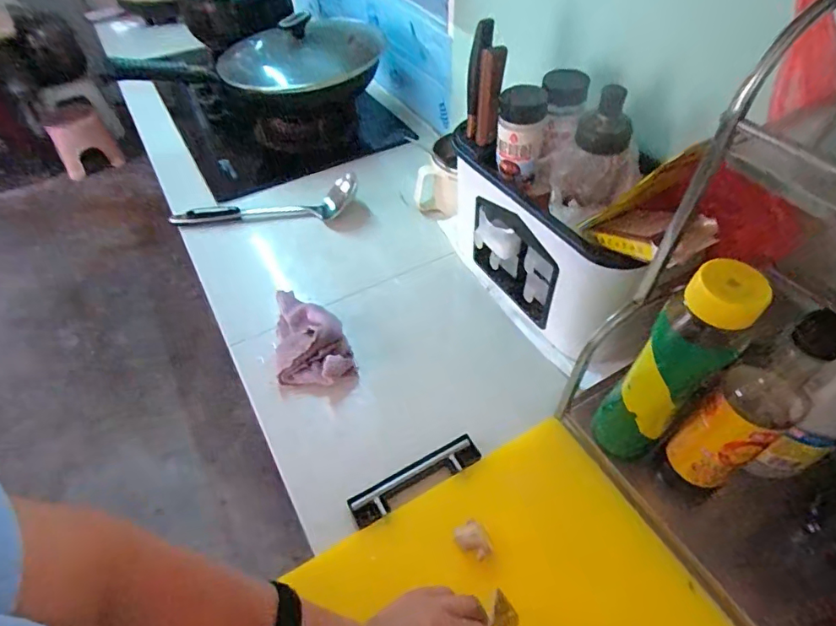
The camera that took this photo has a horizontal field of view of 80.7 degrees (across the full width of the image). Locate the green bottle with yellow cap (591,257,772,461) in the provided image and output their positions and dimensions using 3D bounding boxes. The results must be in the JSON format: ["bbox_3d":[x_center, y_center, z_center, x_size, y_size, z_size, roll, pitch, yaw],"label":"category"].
[{"bbox_3d":[0.228,0.064,0.463,0.075,0.256,0.056,27,55,23],"label":"green bottle with yellow cap"}]

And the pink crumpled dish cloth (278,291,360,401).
[{"bbox_3d":[-0.146,0.031,0.674,0.099,0.044,0.189,-13,50,-9],"label":"pink crumpled dish cloth"}]

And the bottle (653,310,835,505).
[{"bbox_3d":[0.277,0.098,0.437,0.049,0.252,0.064,-33,56,-24],"label":"bottle"}]

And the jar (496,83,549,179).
[{"bbox_3d":[0.126,-0.221,0.605,0.056,0.092,0.050,11,50,11],"label":"jar"}]

